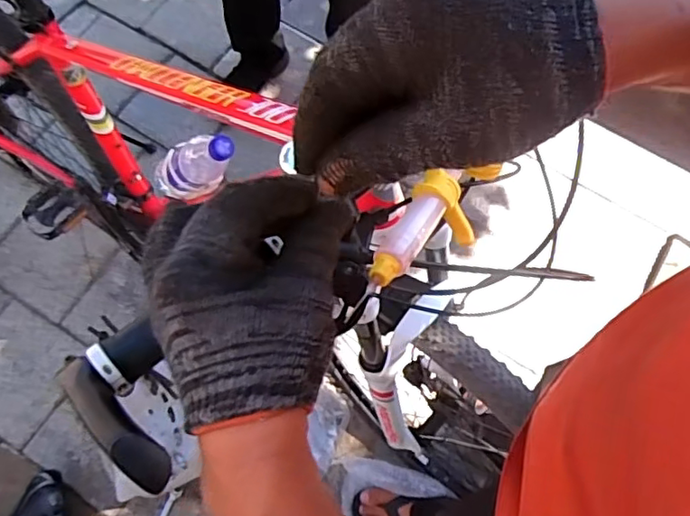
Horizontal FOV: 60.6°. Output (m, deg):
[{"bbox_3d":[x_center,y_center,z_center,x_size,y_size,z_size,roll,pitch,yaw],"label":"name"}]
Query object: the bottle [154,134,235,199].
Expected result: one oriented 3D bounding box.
[{"bbox_3d":[-0.204,-0.126,0.814,0.064,0.213,0.059,25,65,-33],"label":"bottle"}]

